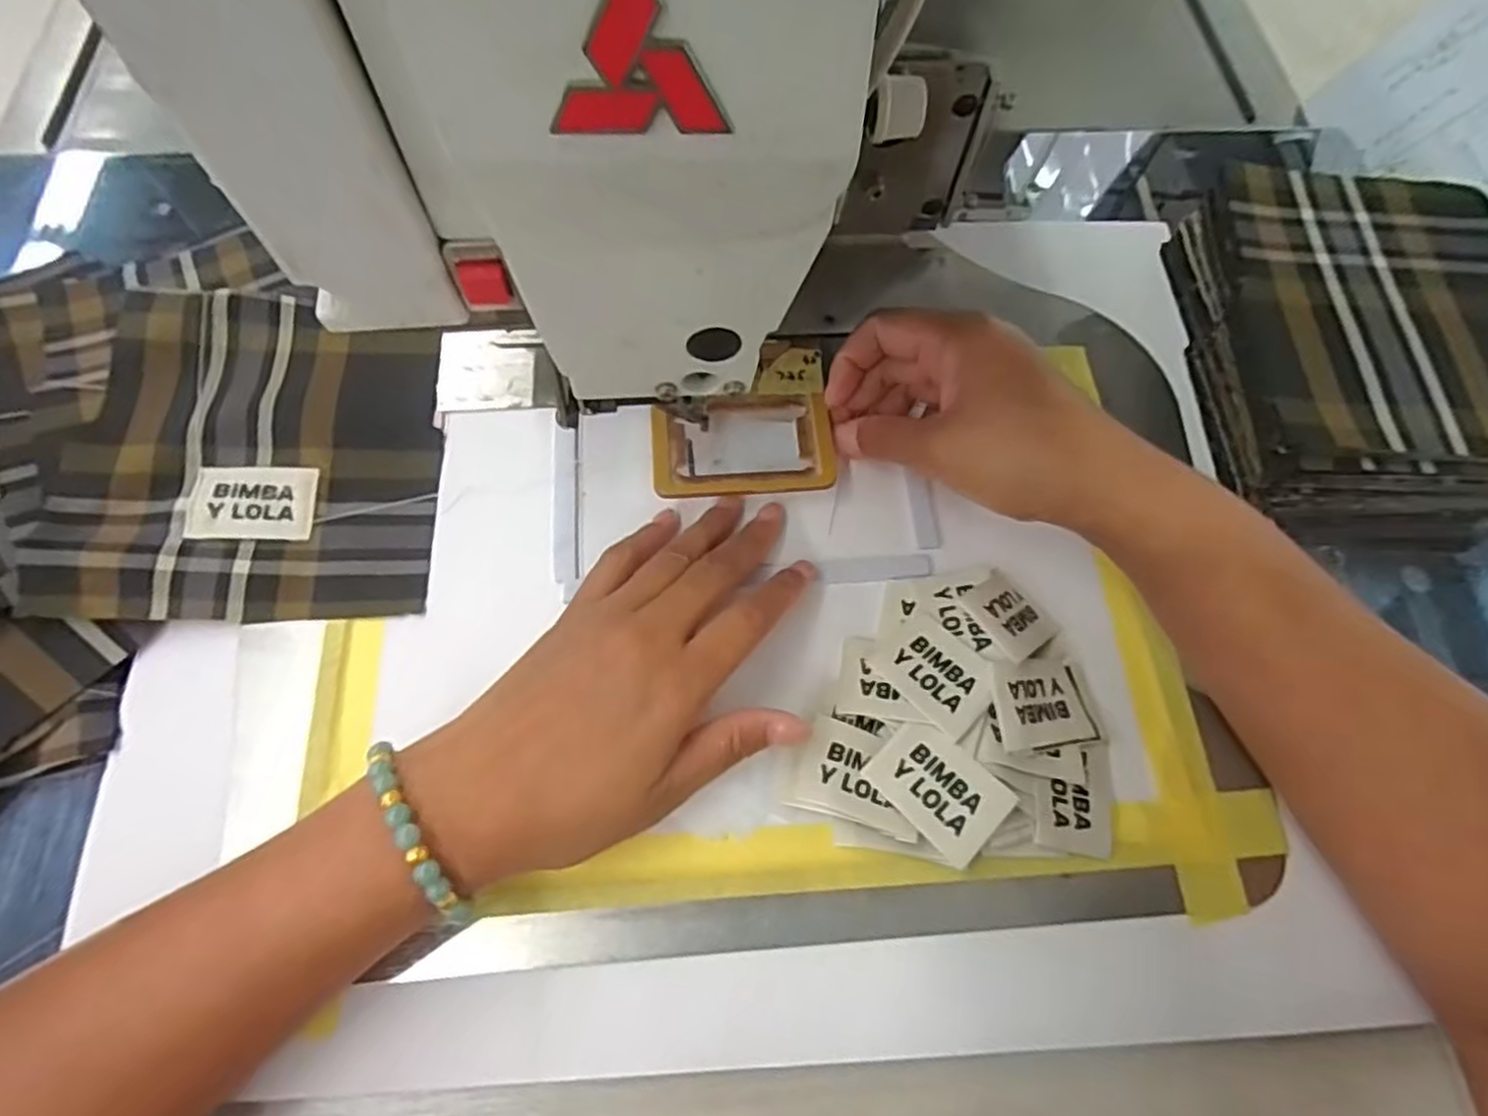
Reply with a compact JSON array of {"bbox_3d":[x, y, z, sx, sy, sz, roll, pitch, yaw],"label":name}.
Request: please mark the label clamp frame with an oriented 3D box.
[{"bbox_3d":[0.000,-0.050,0.327,0.081,0.008,0.046,-5,67,-5],"label":"label clamp frame"}]

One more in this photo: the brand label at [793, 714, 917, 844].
[{"bbox_3d":[0.046,0.084,0.284,0.046,0.004,0.034,18,68,9],"label":"brand label"}]

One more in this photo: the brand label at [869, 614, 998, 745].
[{"bbox_3d":[0.078,0.046,0.297,0.046,0.004,0.036,36,71,32],"label":"brand label"}]

